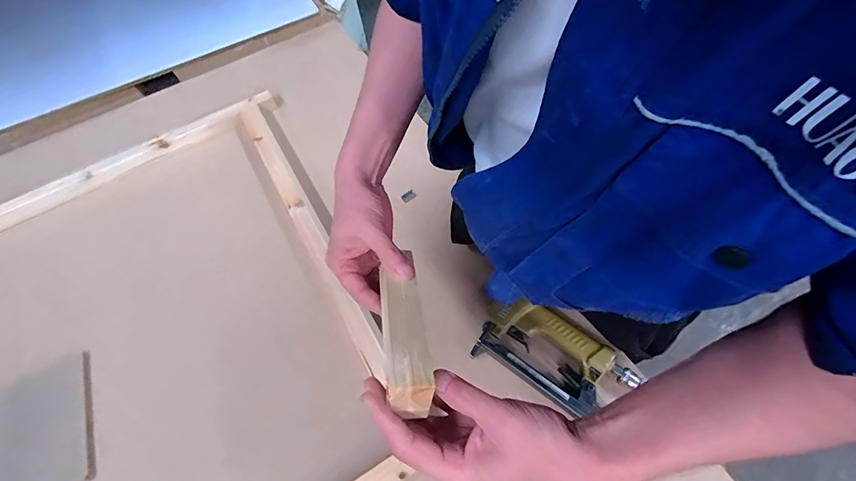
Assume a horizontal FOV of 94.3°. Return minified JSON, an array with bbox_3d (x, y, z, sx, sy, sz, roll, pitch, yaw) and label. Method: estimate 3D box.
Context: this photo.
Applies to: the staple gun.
[{"bbox_3d":[0.161,0.158,0.538,0.190,0.057,0.102,26,65,20],"label":"staple gun"}]

